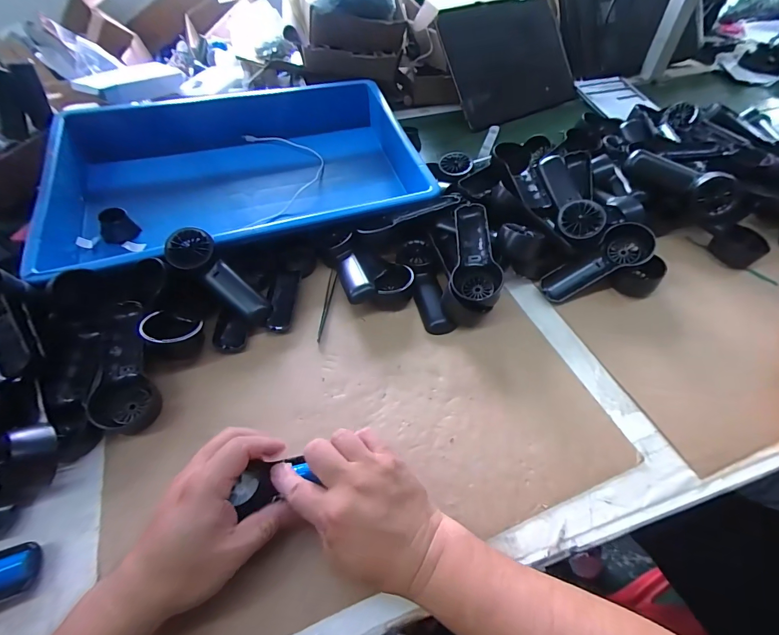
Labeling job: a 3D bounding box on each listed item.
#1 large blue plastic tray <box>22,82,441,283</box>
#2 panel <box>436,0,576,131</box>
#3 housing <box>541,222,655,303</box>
[{"bbox_3d":[-0.246,-0.224,0.643,0.556,0.138,0.394,-14,52,-11],"label":"large blue plastic tray"},{"bbox_3d":[0.285,-0.595,0.877,0.348,0.010,0.257,-25,99,-22],"label":"panel"},{"bbox_3d":[0.278,-0.071,0.506,0.159,0.033,0.059,-31,56,-2],"label":"housing"}]

